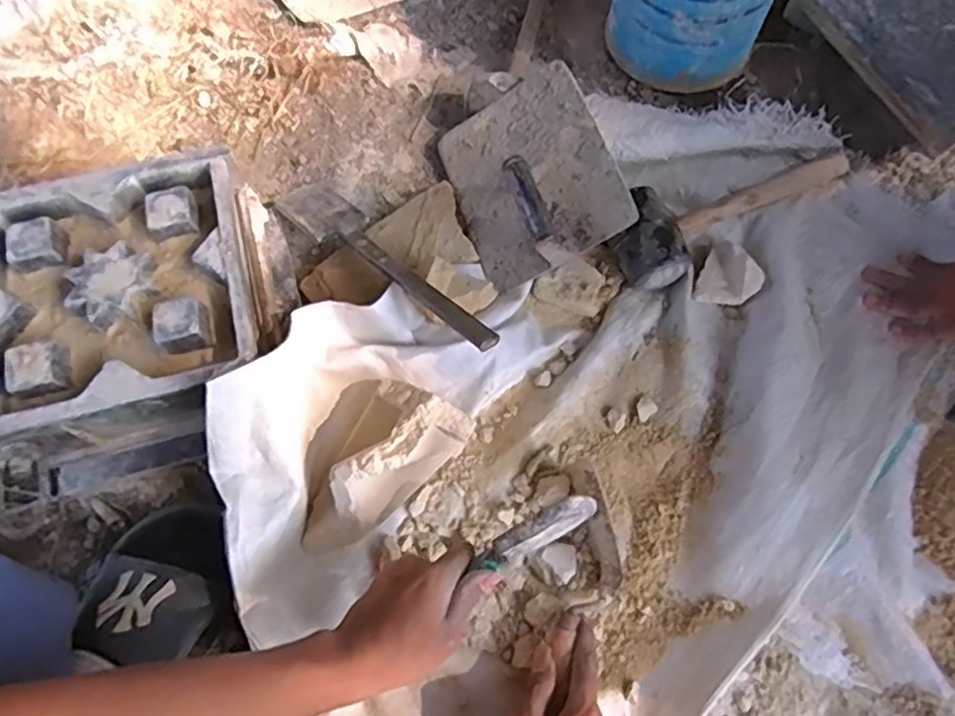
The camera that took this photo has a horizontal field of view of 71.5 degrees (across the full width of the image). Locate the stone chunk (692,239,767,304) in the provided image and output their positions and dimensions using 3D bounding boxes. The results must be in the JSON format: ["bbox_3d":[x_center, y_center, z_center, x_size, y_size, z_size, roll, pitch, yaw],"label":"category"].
[{"bbox_3d":[0.266,-0.087,0.692,0.059,0.033,0.066,25,70,9],"label":"stone chunk"}]

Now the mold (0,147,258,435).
[{"bbox_3d":[-0.317,-0.059,0.584,0.231,0.047,0.227,-14,68,-3],"label":"mold"}]

